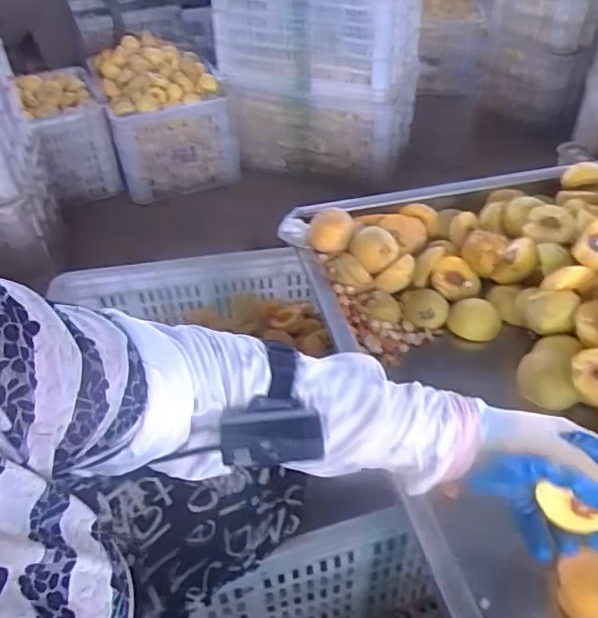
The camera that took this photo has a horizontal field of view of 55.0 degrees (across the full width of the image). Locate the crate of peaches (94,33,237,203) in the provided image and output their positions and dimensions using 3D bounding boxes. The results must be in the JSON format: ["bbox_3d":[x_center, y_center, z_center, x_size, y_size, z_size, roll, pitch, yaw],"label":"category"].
[{"bbox_3d":[-0.427,-0.618,1.802,0.323,0.317,0.462,-14,43,-13],"label":"crate of peaches"}]

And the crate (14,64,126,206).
[{"bbox_3d":[-0.698,-0.542,1.766,0.211,0.285,0.347,-19,44,-18],"label":"crate"}]

